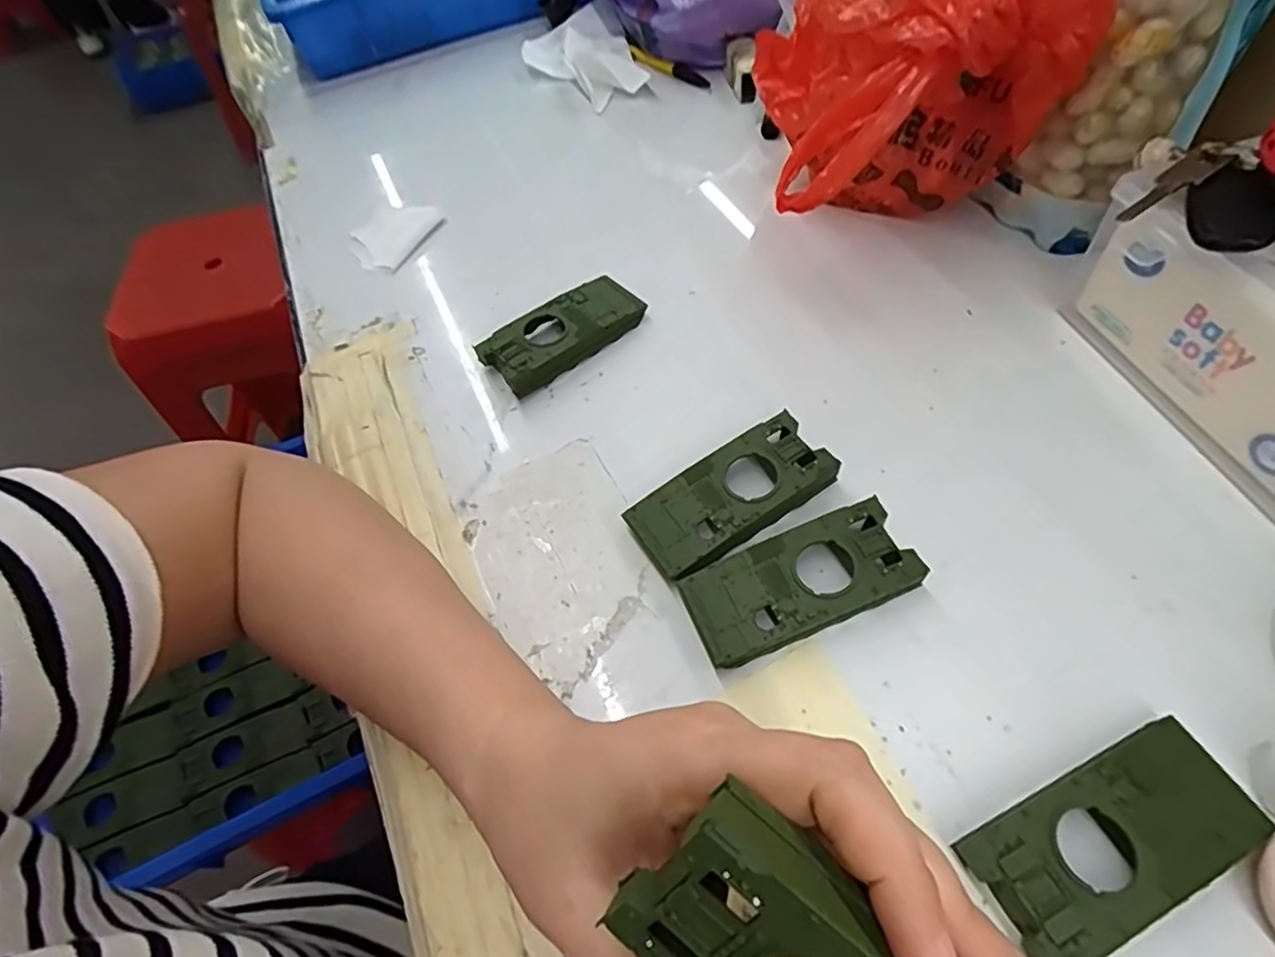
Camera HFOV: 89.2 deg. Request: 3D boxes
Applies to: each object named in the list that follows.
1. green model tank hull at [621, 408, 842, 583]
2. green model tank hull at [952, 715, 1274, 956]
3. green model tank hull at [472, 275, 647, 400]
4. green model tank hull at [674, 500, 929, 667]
[{"bbox_3d":[0.048,0.007,0.330,0.103,0.019,0.050,-29,58,-13],"label":"green model tank hull"},{"bbox_3d":[0.174,0.132,0.236,0.104,0.018,0.046,-23,57,-10],"label":"green model tank hull"},{"bbox_3d":[-0.047,-0.093,0.412,0.101,0.019,0.044,-35,60,-17],"label":"green model tank hull"},{"bbox_3d":[0.076,0.049,0.300,0.103,0.020,0.047,-20,57,-7],"label":"green model tank hull"}]

